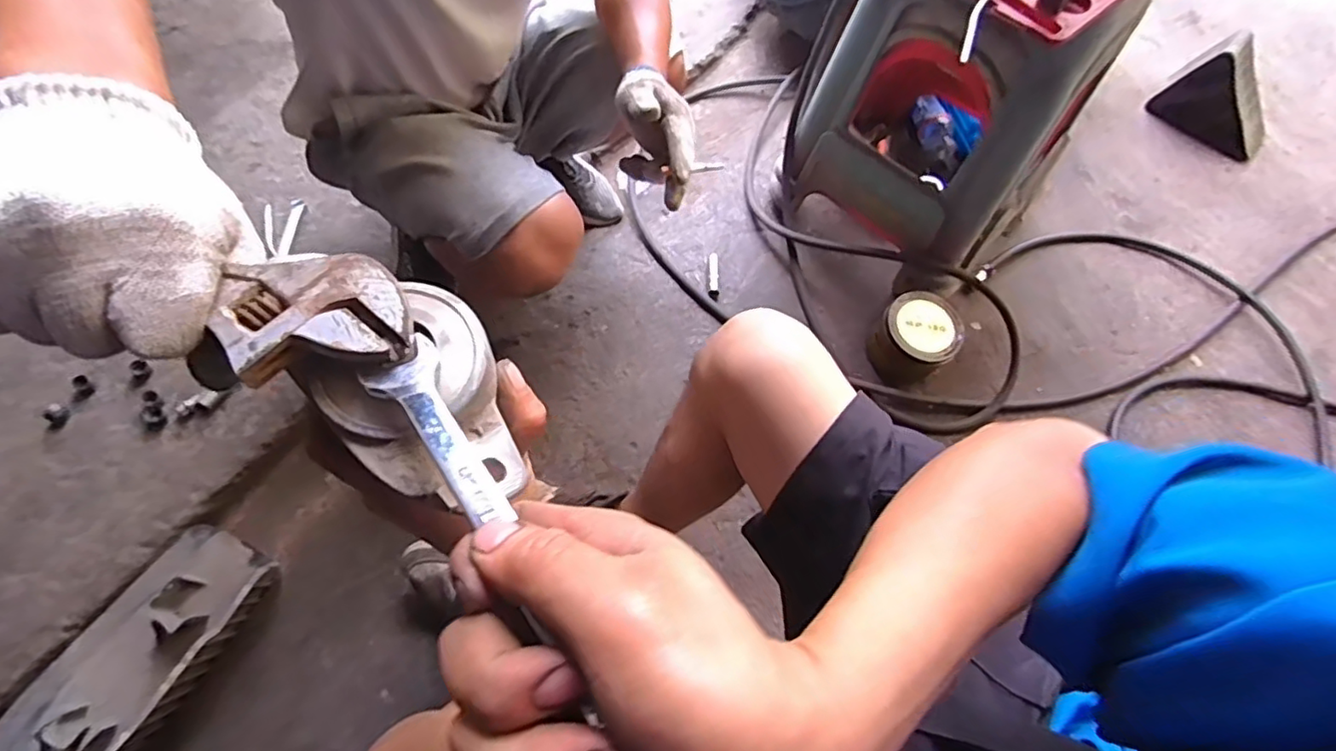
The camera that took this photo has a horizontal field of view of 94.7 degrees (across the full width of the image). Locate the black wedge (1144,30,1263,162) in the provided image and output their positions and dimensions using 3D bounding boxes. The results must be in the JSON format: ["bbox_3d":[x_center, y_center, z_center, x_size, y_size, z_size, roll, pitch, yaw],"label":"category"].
[{"bbox_3d":[1.141,-0.564,1.249,0.229,0.166,0.075,32,67,13],"label":"black wedge"}]

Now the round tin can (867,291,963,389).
[{"bbox_3d":[0.412,-0.064,1.034,0.138,0.108,0.128,-23,76,-13],"label":"round tin can"}]

